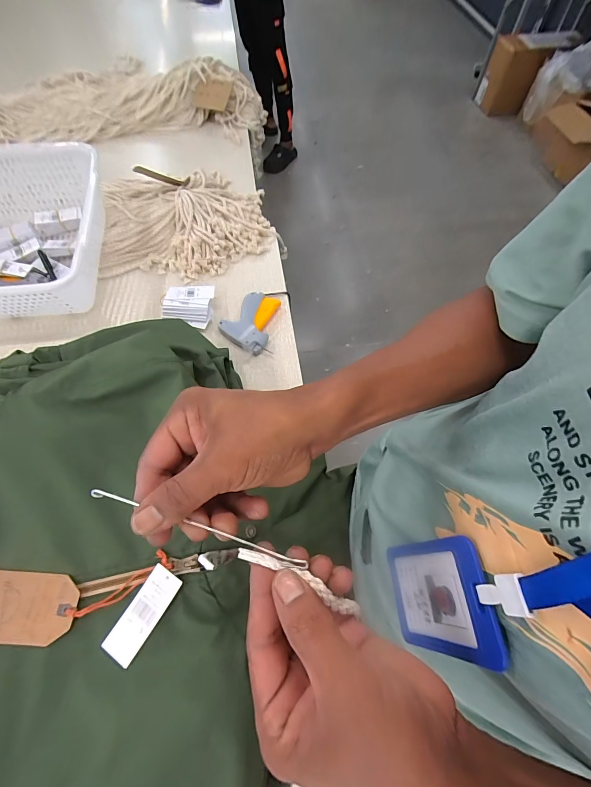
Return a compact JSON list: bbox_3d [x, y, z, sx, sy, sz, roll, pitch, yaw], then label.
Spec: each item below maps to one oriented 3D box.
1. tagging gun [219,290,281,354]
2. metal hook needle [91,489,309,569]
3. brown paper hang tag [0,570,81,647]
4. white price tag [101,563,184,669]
[{"bbox_3d":[-0.086,-0.135,0.625,0.097,0.024,0.127,5,62,2],"label":"tagging gun"},{"bbox_3d":[-0.058,0.077,0.197,0.128,0.004,0.006,18,63,4],"label":"metal hook needle"},{"bbox_3d":[-0.260,0.203,0.325,0.099,0.004,0.059,5,65,-2],"label":"brown paper hang tag"},{"bbox_3d":[-0.146,0.210,0.328,0.033,0.009,0.081,29,65,14],"label":"white price tag"}]

